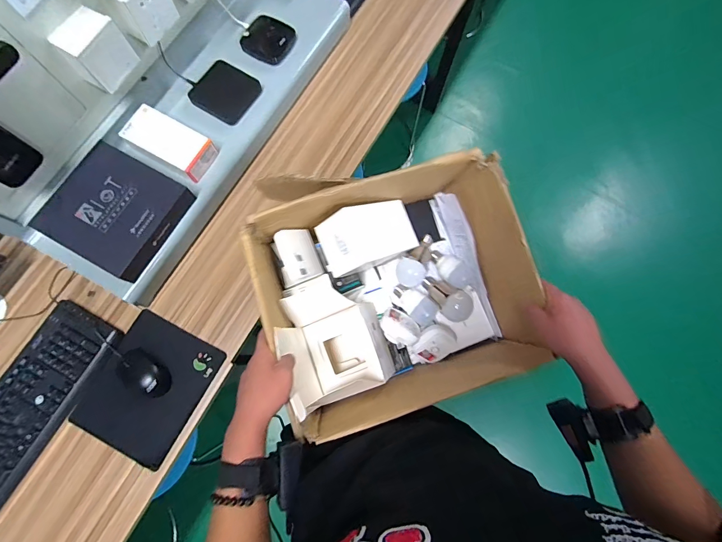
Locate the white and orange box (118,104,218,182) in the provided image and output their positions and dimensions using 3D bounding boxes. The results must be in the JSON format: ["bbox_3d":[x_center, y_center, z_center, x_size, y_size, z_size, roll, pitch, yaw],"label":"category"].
[{"bbox_3d":[-0.382,-0.255,0.698,0.164,0.050,0.080,29,78,6],"label":"white and orange box"}]

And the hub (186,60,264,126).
[{"bbox_3d":[-0.292,-0.384,0.754,0.117,0.021,0.115,31,78,7],"label":"hub"}]

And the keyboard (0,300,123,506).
[{"bbox_3d":[-0.634,0.282,0.627,0.144,0.024,0.458,27,77,6],"label":"keyboard"}]

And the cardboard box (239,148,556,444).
[{"bbox_3d":[0.049,0.028,0.588,0.379,0.221,0.361,-17,77,-5],"label":"cardboard box"}]

